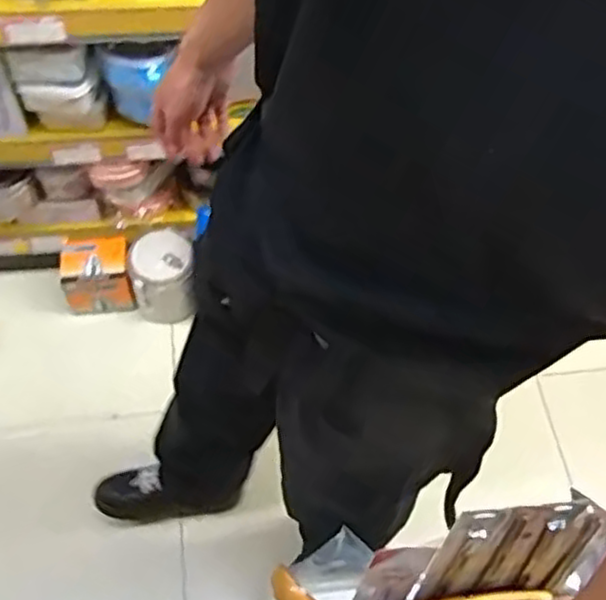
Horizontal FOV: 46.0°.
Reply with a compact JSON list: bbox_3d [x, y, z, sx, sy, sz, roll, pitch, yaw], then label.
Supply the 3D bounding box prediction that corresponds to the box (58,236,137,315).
[{"bbox_3d":[-0.438,-0.048,1.527,0.144,0.117,0.124,-7,60,-8],"label":"box"}]

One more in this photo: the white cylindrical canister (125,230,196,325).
[{"bbox_3d":[-0.297,-0.052,1.504,0.130,0.122,0.158,-6,60,-8],"label":"white cylindrical canister"}]

